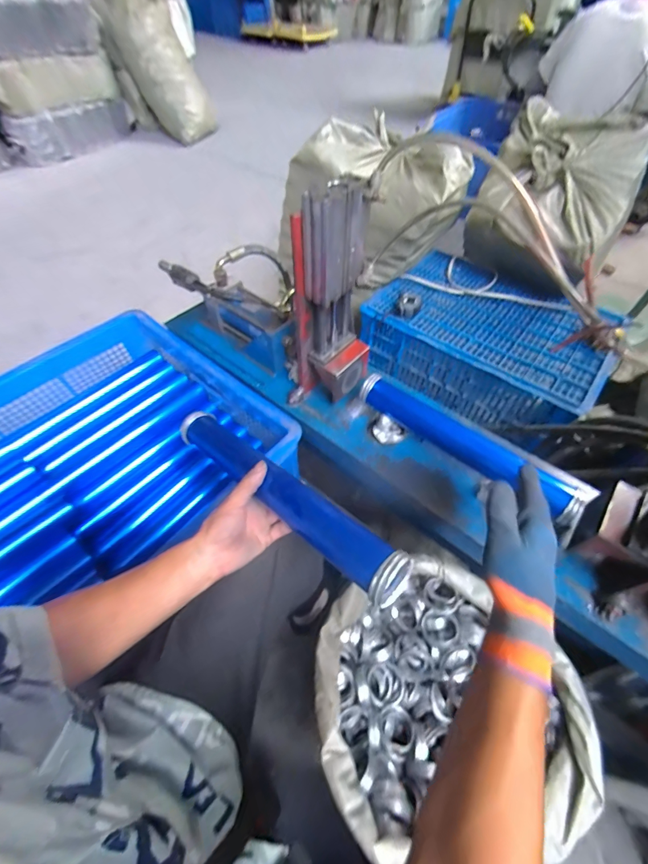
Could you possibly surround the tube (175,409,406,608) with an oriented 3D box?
[{"bbox_3d":[-0.064,0.069,0.440,0.367,0.052,0.048,30,59,34],"label":"tube"}]

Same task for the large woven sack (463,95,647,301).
[{"bbox_3d":[0.595,-0.594,0.958,0.329,0.331,0.329,29,59,20],"label":"large woven sack"}]

